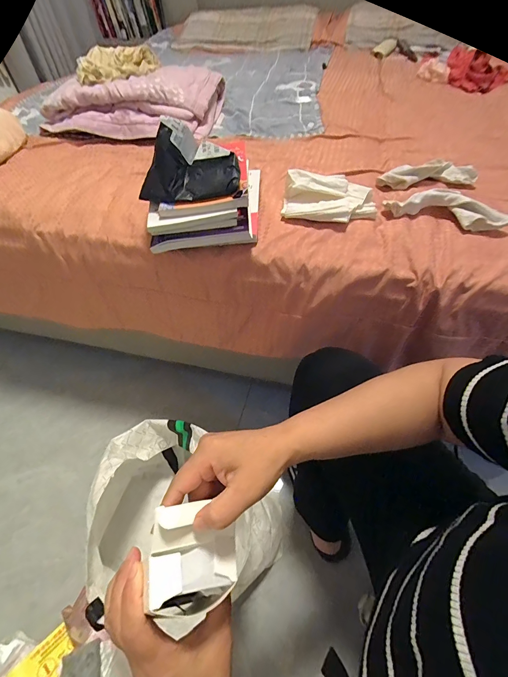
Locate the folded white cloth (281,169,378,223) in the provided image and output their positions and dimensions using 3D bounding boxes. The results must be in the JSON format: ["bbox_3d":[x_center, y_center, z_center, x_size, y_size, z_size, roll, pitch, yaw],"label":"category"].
[{"bbox_3d":[0.130,-0.236,0.542,0.158,0.062,0.097,1,51,3],"label":"folded white cloth"}]

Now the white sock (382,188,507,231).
[{"bbox_3d":[0.318,-0.217,0.524,0.185,0.038,0.073,24,56,20],"label":"white sock"}]

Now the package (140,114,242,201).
[{"bbox_3d":[-0.101,-0.268,0.481,0.154,0.082,0.080,0,51,2],"label":"package"}]

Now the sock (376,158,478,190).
[{"bbox_3d":[0.335,-0.319,0.610,0.173,0.039,0.032,1,51,3],"label":"sock"}]

